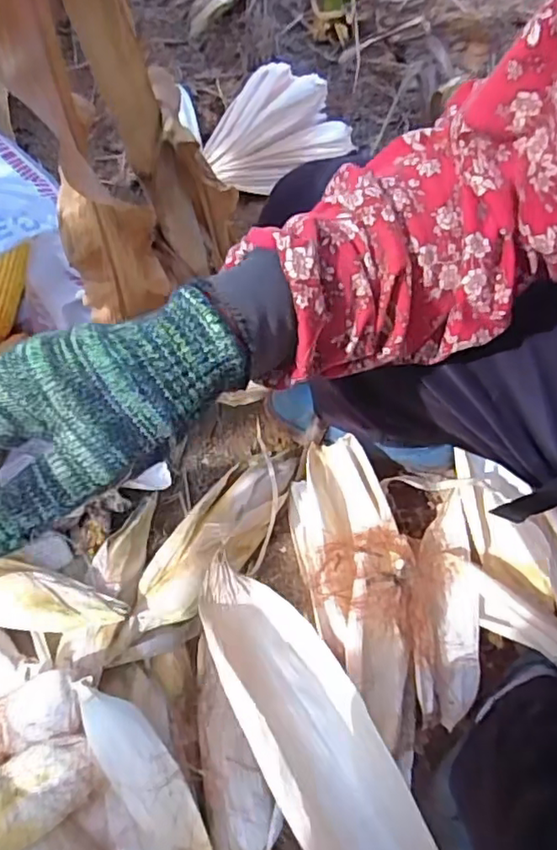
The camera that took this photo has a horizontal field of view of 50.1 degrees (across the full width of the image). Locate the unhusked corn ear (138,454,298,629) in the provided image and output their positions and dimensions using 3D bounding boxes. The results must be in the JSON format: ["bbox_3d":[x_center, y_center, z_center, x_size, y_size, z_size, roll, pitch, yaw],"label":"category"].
[{"bbox_3d":[-0.070,0.129,0.713,0.087,0.055,0.261,38,79,11],"label":"unhusked corn ear"}]

